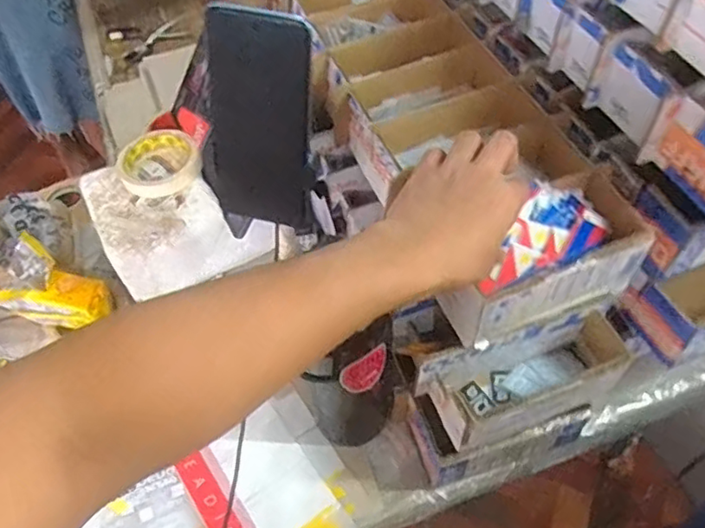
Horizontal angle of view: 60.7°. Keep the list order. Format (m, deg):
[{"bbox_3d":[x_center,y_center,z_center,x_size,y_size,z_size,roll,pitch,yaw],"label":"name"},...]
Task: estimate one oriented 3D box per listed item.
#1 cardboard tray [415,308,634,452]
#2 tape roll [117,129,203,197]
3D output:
[{"bbox_3d":[0.150,0.100,0.525,0.176,0.075,0.069,-17,55,-9],"label":"cardboard tray"},{"bbox_3d":[-0.224,-0.117,0.703,0.094,0.018,0.095,-1,54,2],"label":"tape roll"}]

